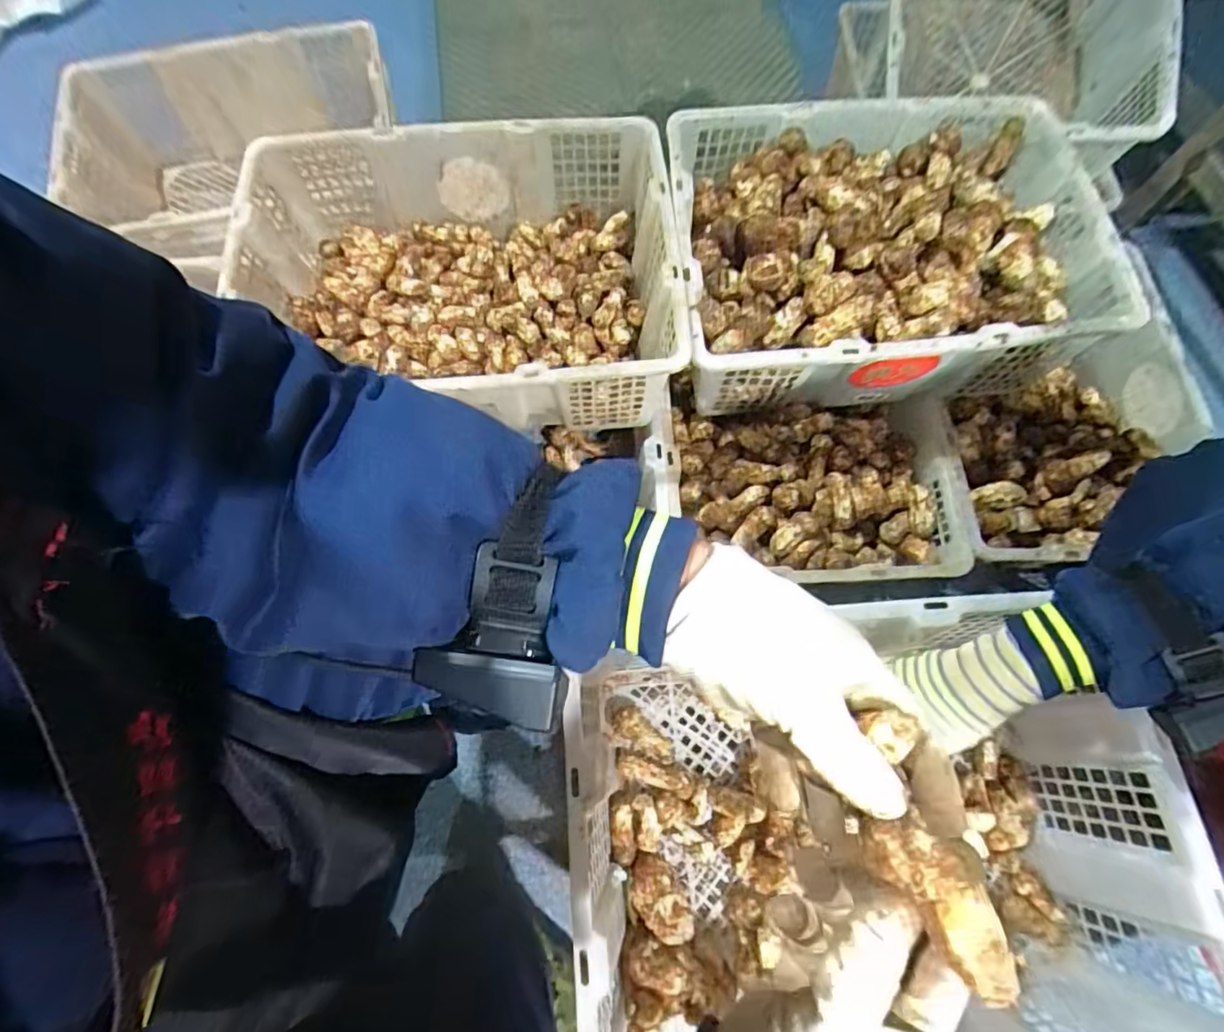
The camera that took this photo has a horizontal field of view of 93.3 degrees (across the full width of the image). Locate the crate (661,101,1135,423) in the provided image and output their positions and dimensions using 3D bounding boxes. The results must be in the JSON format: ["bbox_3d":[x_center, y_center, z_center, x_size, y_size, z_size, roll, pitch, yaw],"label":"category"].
[{"bbox_3d":[0.311,-0.312,0.698,0.479,0.183,0.339,-5,71,-2],"label":"crate"}]

